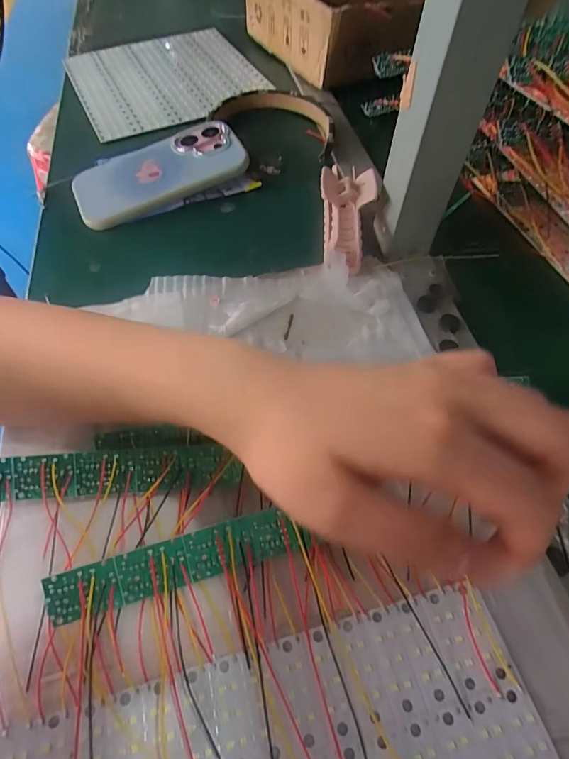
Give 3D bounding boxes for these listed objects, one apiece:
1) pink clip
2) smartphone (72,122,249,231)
[{"bbox_3d":[0.050,-0.135,0.338,0.045,0.047,0.080,7,59,6],"label":"pink clip"},{"bbox_3d":[-0.124,-0.205,0.398,0.166,0.014,0.085,-26,66,-4],"label":"smartphone"}]

